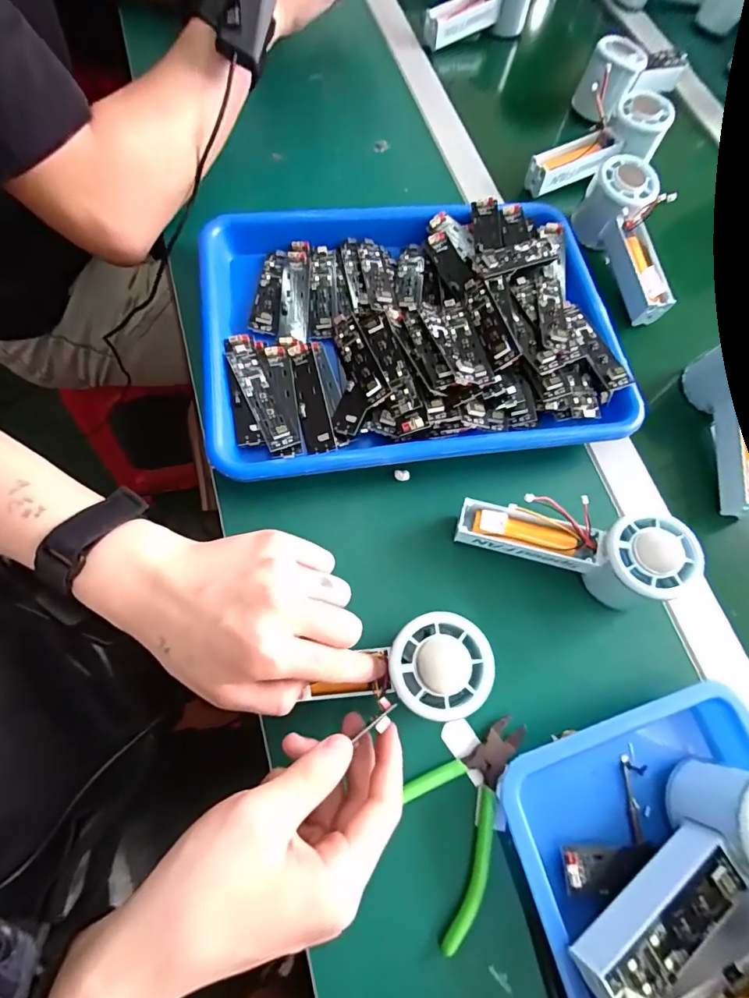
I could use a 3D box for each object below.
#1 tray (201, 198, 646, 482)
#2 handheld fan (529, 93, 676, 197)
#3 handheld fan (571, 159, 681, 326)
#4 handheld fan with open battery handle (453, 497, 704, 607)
[{"bbox_3d":[0.031,-0.144,0.385,0.326,0.042,0.244,-6,69,-9],"label":"tray"},{"bbox_3d":[0.235,-0.361,0.485,0.155,0.047,0.052,-30,76,-11],"label":"handheld fan"},{"bbox_3d":[0.248,-0.244,0.446,0.054,0.061,0.148,-11,70,-11],"label":"handheld fan"},{"bbox_3d":[0.132,0.034,0.328,0.148,0.069,0.054,15,68,1],"label":"handheld fan with open battery handle"}]

